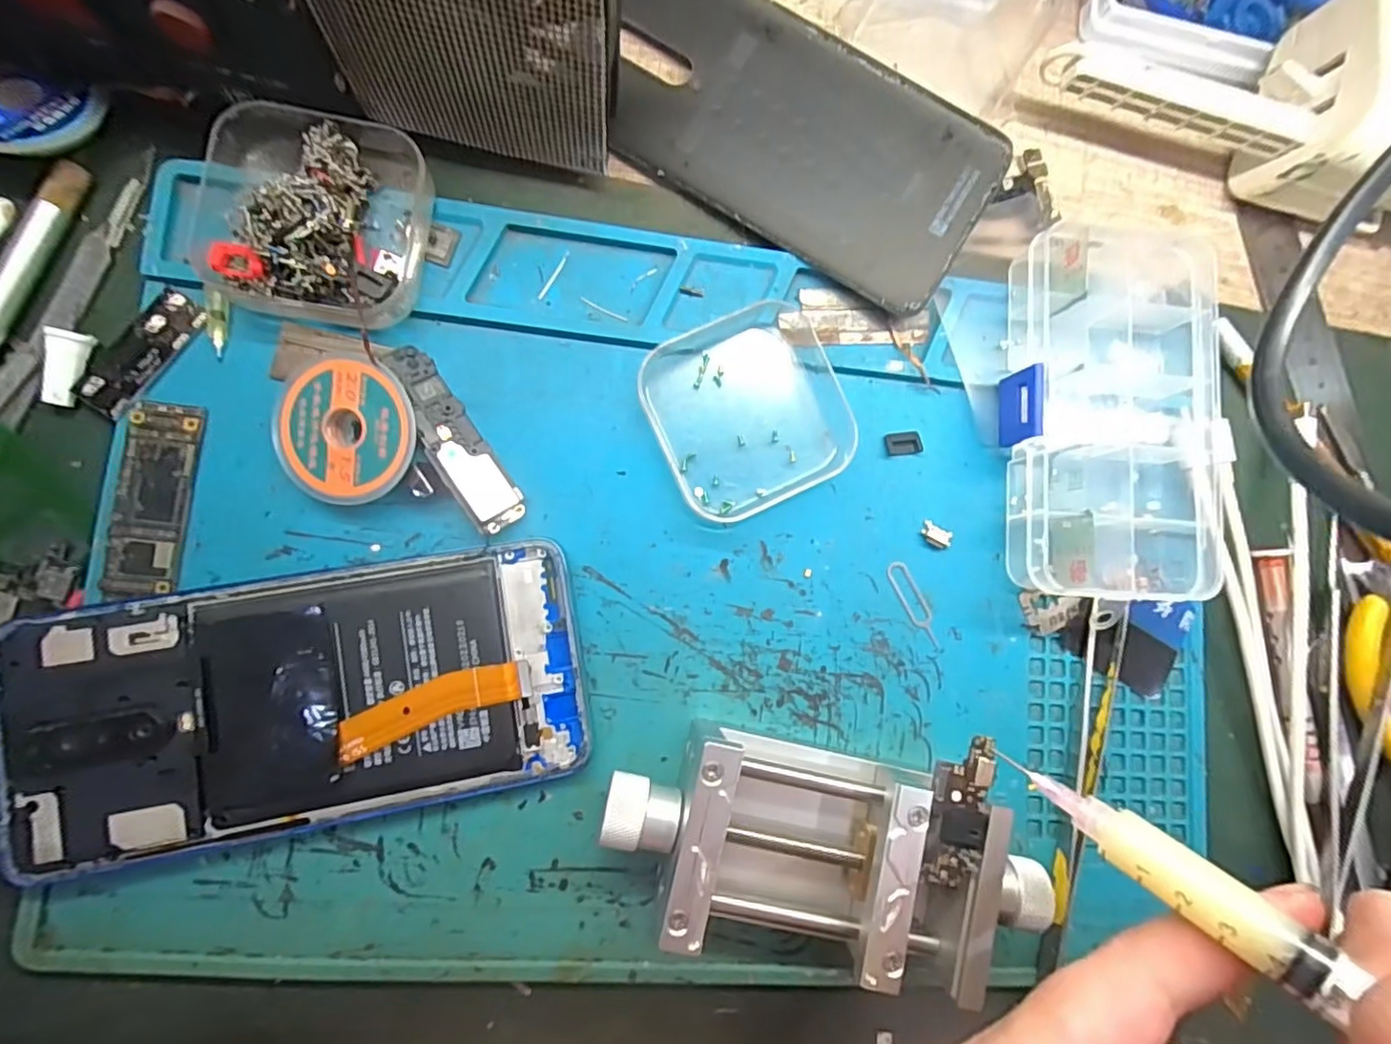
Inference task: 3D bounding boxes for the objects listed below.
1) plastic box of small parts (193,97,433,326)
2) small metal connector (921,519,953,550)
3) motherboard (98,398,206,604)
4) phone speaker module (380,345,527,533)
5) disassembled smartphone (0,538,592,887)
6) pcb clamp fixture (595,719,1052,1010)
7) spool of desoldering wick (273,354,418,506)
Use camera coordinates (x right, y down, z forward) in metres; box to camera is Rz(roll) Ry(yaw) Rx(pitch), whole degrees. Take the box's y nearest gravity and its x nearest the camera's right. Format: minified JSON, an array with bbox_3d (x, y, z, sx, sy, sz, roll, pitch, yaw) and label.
[{"bbox_3d":[-0.119,-0.097,0.186,0.062,0.021,0.063,7,85,-6],"label":"plastic box of small parts"},{"bbox_3d":[0.087,0.005,0.214,0.011,0.004,0.007,30,83,-4],"label":"small metal connector"},{"bbox_3d":[-0.165,-0.007,0.181,0.020,0.005,0.059,9,85,-6],"label":"motherboard"},{"bbox_3d":[-0.080,-0.027,0.194,0.017,0.007,0.066,-33,90,-8],"label":"phone speaker module"},{"bbox_3d":[-0.116,0.054,0.181,0.158,0.012,0.074,-10,87,-8],"label":"disassembled smartphone"},{"bbox_3d":[0.040,0.101,0.186,0.133,0.034,0.054,14,84,-6],"label":"pcb clamp fixture"},{"bbox_3d":[-0.108,-0.028,0.184,0.040,0.016,0.042,1,86,-7],"label":"spool of desoldering wick"}]

